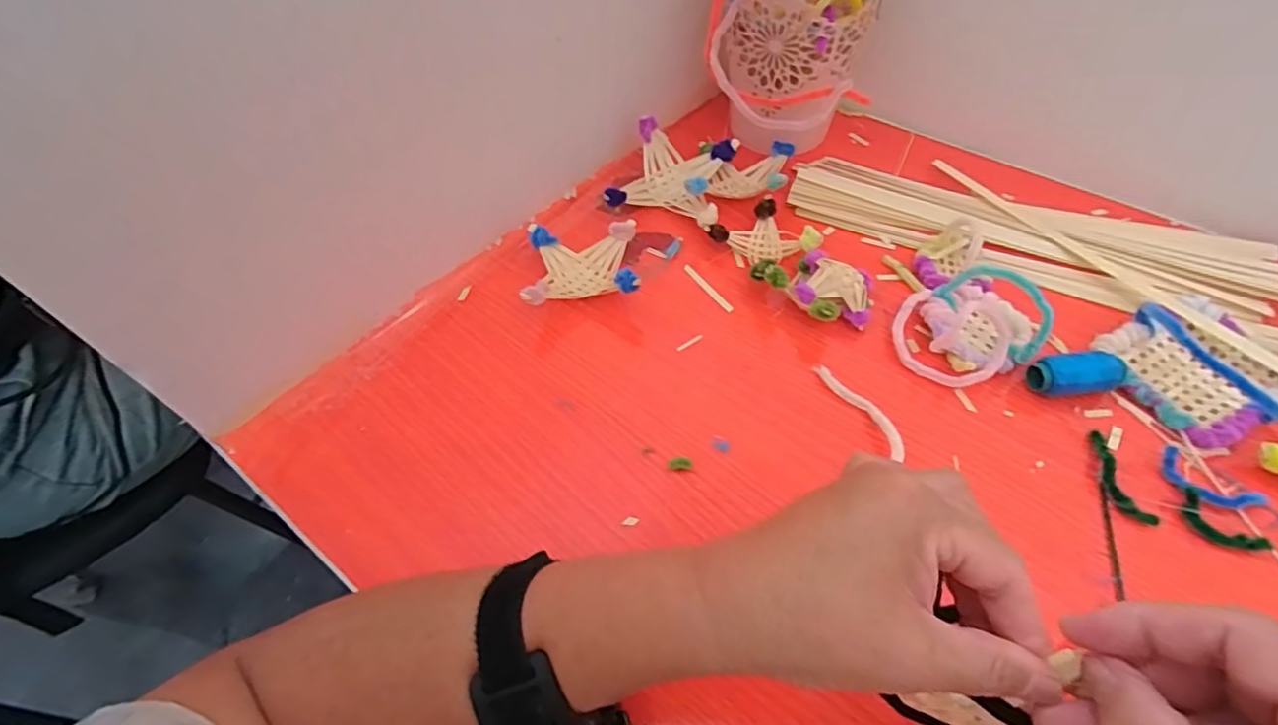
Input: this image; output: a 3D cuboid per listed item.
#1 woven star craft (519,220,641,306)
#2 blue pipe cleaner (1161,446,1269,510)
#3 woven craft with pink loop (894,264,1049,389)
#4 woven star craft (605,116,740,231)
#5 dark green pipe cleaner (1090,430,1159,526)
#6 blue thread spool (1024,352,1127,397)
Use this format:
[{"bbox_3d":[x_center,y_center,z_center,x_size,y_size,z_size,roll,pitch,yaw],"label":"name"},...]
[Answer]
[{"bbox_3d":[-0.042,-0.071,0.451,0.083,0.035,0.081,-4,55,0],"label":"woven star craft"},{"bbox_3d":[0.334,0.072,0.341,0.052,0.008,0.025,33,63,23],"label":"blue pipe cleaner"},{"bbox_3d":[0.224,-0.033,0.390,0.090,0.057,0.074,-18,56,-9],"label":"woven craft with pink loop"},{"bbox_3d":[0.030,-0.161,0.505,0.092,0.040,0.096,14,57,12],"label":"woven star craft"},{"bbox_3d":[0.284,0.068,0.349,0.019,0.006,0.060,-4,55,0],"label":"dark green pipe cleaner"},{"bbox_3d":[0.283,0.009,0.381,0.054,0.023,0.025,2,55,5],"label":"blue thread spool"}]

